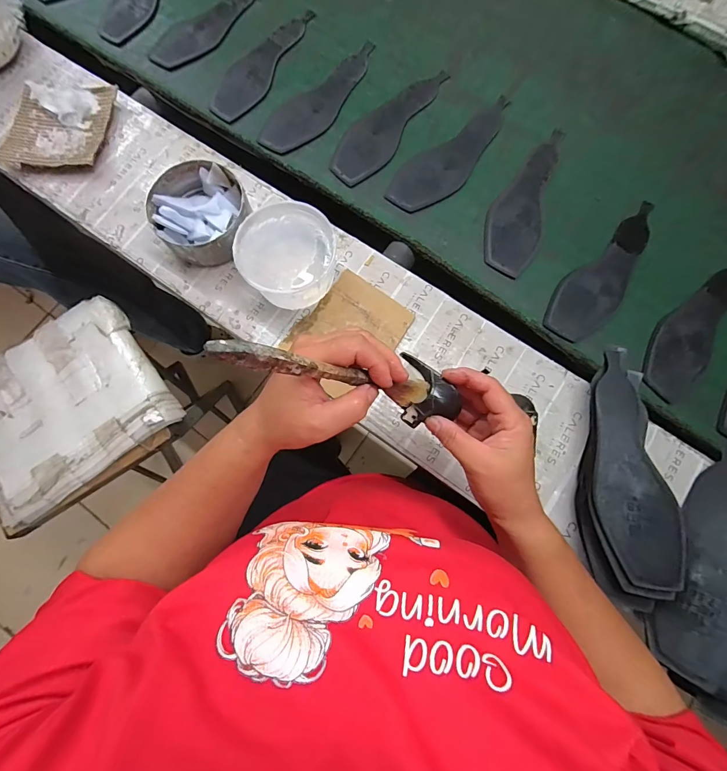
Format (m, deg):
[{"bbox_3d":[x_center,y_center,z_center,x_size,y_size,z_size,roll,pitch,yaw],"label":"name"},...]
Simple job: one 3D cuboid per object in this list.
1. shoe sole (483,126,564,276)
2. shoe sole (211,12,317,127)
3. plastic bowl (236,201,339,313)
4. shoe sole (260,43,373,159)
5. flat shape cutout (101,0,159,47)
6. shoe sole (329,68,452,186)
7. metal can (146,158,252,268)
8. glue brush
[{"bbox_3d":[0.223,-0.263,0.541,0.072,0.009,0.232,19,77,4],"label":"shoe sole"},{"bbox_3d":[-0.160,-0.504,0.604,0.072,0.010,0.230,24,77,5],"label":"shoe sole"},{"bbox_3d":[-0.090,-0.153,0.474,0.111,0.068,0.122,0,76,0],"label":"plastic bowl"},{"bbox_3d":[-0.058,-0.431,0.584,0.079,0.009,0.234,44,80,10],"label":"shoe sole"},{"bbox_3d":[-0.357,-0.654,0.641,0.067,0.008,0.235,23,77,5],"label":"flat shape cutout"},{"bbox_3d":[0.033,-0.387,0.567,0.075,0.006,0.228,31,78,7],"label":"shoe sole"},{"bbox_3d":[-0.201,-0.215,0.490,0.122,0.061,0.127,0,76,0],"label":"metal can"},{"bbox_3d":[-0.017,-0.007,0.267,0.023,0.185,0.015,-14,71,41],"label":"glue brush"}]

